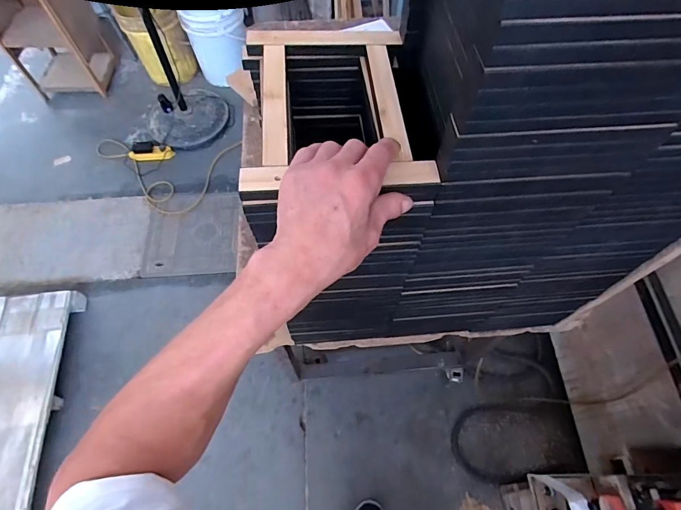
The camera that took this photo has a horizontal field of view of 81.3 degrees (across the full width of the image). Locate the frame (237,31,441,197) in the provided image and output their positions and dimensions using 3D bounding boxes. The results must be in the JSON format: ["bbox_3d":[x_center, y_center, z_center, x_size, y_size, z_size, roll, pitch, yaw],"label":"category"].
[{"bbox_3d":[-0.009,-0.161,0.404,0.174,0.019,0.240,-3,57,-5],"label":"frame"}]

